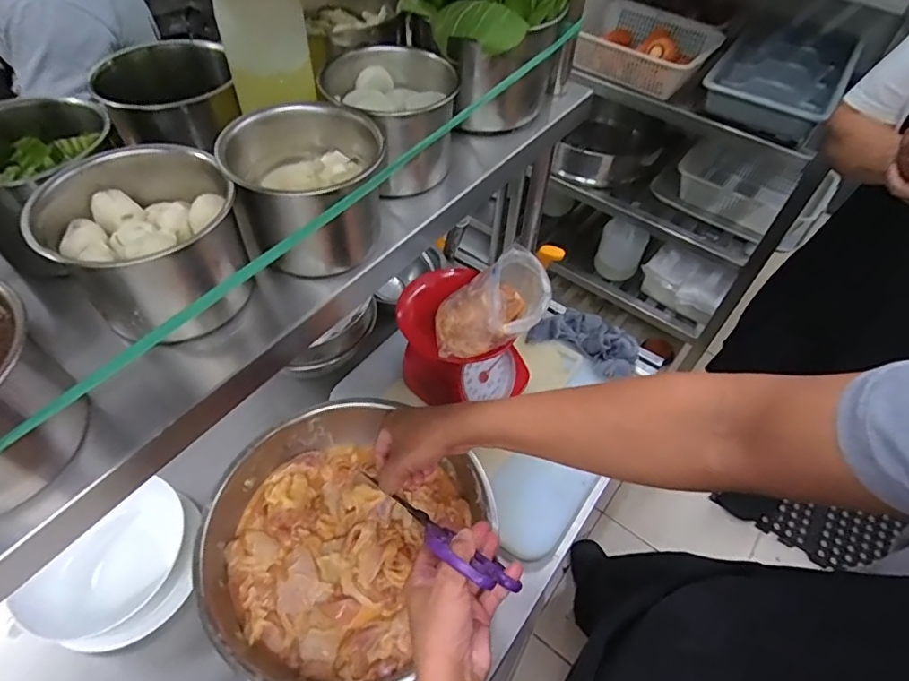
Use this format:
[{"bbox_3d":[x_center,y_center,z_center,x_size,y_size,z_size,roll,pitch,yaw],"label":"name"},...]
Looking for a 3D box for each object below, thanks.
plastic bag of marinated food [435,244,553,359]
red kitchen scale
[{"bbox_3d":[0.050,-0.041,0.693,0.093,0.164,0.087,53,20,4],"label":"plastic bag of marinated food"},{"bbox_3d":[0.007,0.007,0.753,0.171,0.166,0.138,34,58,21],"label":"red kitchen scale"}]

